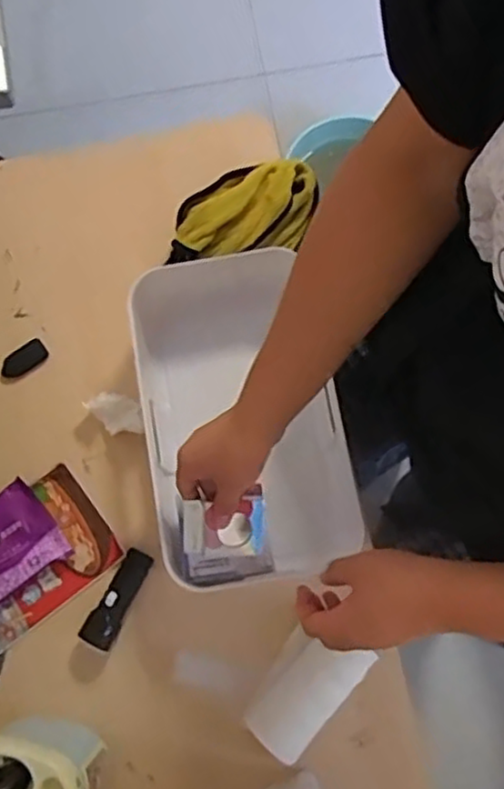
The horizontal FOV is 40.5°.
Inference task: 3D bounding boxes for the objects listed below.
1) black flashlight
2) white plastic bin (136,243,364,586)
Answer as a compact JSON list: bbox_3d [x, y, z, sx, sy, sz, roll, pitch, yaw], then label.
[{"bbox_3d":[-0.126,0.193,0.648,0.030,0.022,0.091,30,78,7],"label":"black flashlight"},{"bbox_3d":[-0.009,0.022,0.657,0.184,0.084,0.302,-13,76,-3],"label":"white plastic bin"}]

